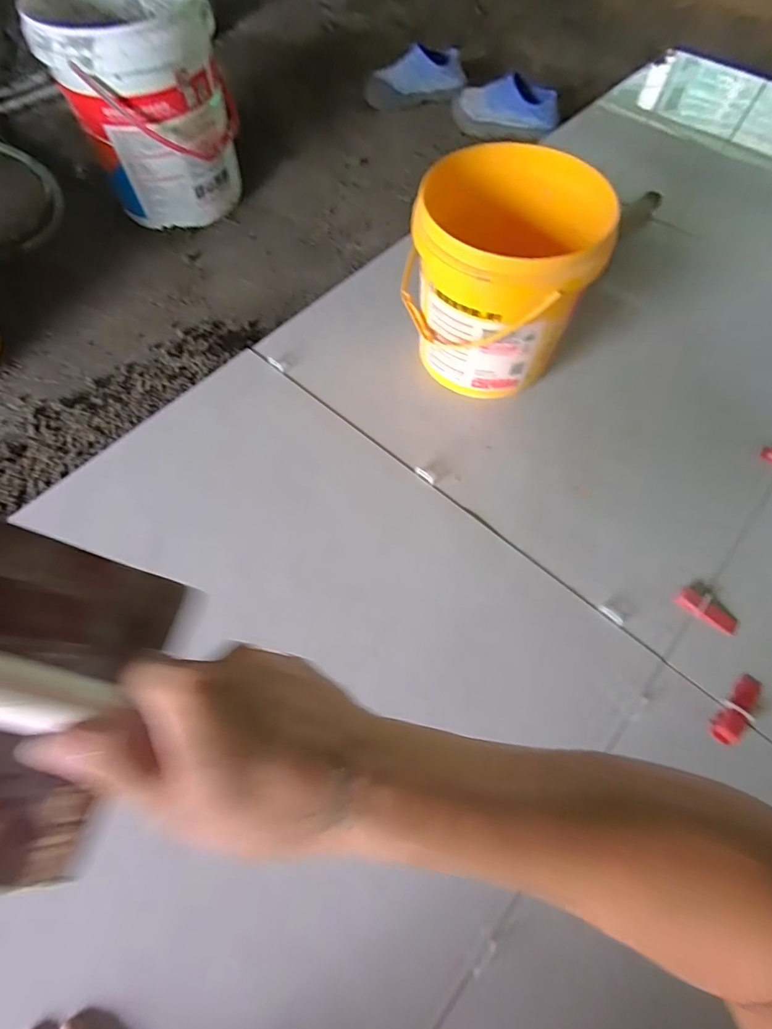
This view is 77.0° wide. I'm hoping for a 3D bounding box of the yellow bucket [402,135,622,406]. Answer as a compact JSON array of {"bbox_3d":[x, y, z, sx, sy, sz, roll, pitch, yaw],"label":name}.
[{"bbox_3d":[0.155,-0.310,0.666,0.200,0.233,0.204,0,63,0],"label":"yellow bucket"}]

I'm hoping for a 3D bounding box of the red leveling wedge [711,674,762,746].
[{"bbox_3d":[0.404,0.221,0.557,0.028,0.016,0.090,36,68,17],"label":"red leveling wedge"}]

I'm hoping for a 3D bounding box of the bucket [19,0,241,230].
[{"bbox_3d":[-0.494,-0.851,1.020,0.305,0.338,0.302,-23,65,-11],"label":"bucket"}]

